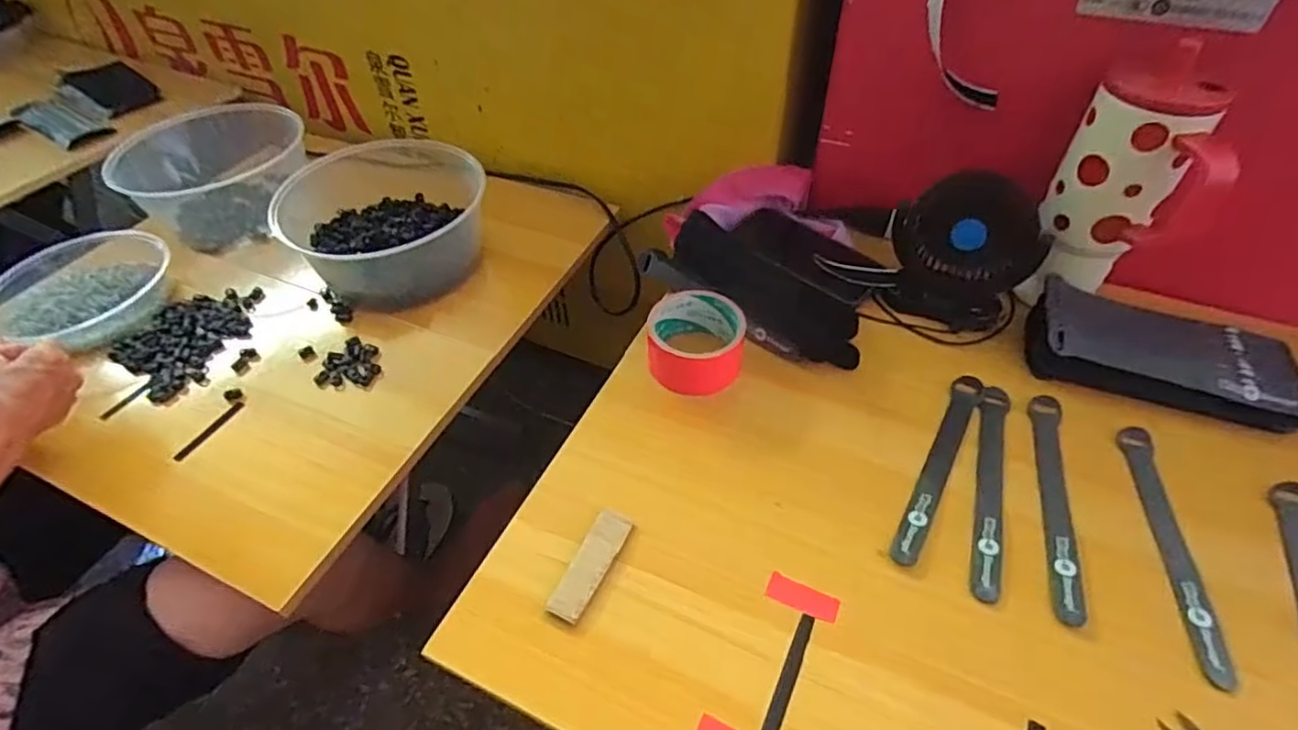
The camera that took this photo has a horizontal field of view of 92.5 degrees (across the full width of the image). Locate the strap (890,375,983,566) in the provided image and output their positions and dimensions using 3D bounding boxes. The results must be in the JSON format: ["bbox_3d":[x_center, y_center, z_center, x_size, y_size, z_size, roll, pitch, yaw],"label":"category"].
[{"bbox_3d":[0.230,0.076,0.491,0.022,0.009,0.191,23,53,22],"label":"strap"}]

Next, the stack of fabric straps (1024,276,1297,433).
[{"bbox_3d":[0.441,-0.012,0.537,0.202,0.035,0.096,15,50,15],"label":"stack of fabric straps"}]

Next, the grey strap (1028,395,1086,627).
[{"bbox_3d":[0.308,0.099,0.471,0.024,0.004,0.195,10,49,17],"label":"grey strap"}]

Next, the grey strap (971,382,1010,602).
[{"bbox_3d":[0.263,0.090,0.479,0.021,0.005,0.193,13,49,21],"label":"grey strap"}]

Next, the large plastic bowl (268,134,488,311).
[{"bbox_3d":[-0.293,-0.163,0.732,0.209,0.107,0.210,-1,48,1],"label":"large plastic bowl"}]

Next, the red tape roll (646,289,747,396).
[{"bbox_3d":[0.043,-0.020,0.559,0.083,0.047,0.085,-3,50,3],"label":"red tape roll"}]

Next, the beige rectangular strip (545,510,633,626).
[{"bbox_3d":[-0.042,0.141,0.445,0.026,0.005,0.083,19,51,19],"label":"beige rectangular strip"}]

